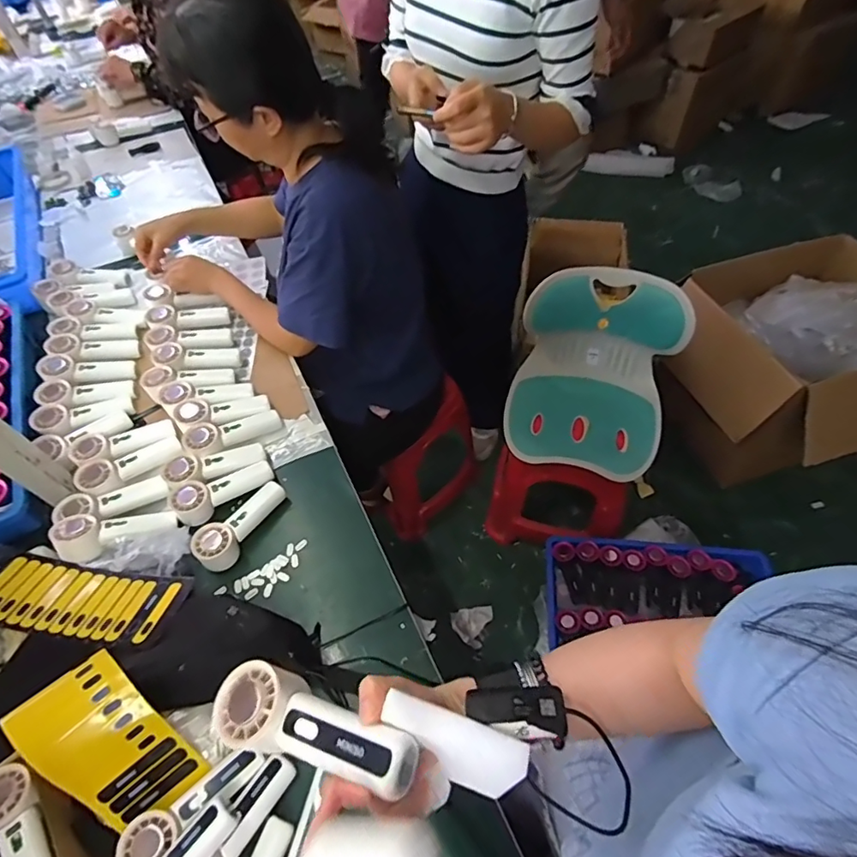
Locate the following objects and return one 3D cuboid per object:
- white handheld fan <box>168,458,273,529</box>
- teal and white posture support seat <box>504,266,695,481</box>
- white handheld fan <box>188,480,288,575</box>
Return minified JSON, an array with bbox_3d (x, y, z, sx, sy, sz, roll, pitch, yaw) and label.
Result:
[{"bbox_3d":[-0.325,0.094,0.801,0.153,0.041,0.066,-33,59,-17],"label":"white handheld fan"},{"bbox_3d":[0.357,-0.122,1.081,0.333,0.323,0.295,14,57,14],"label":"teal and white posture support seat"},{"bbox_3d":[-0.288,0.143,0.776,0.054,0.055,0.159,24,60,20],"label":"white handheld fan"}]

